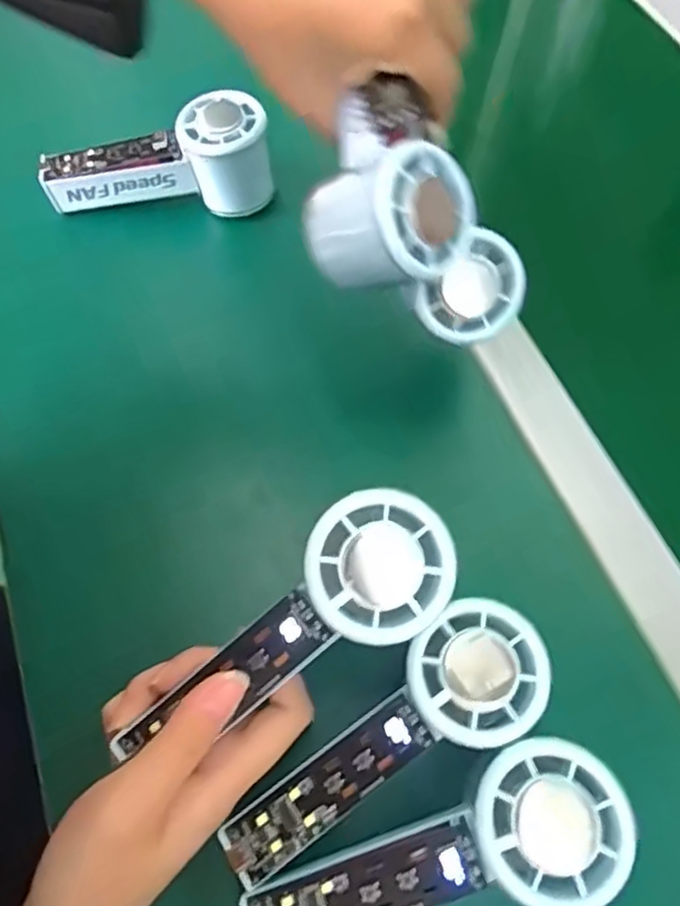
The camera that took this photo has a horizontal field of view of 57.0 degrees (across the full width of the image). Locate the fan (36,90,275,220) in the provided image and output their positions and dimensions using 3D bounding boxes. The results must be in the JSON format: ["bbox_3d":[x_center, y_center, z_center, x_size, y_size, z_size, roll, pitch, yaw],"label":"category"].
[{"bbox_3d":[-0.124,-0.199,0.423,0.151,0.058,0.054,-3,64,-4],"label":"fan"}]

